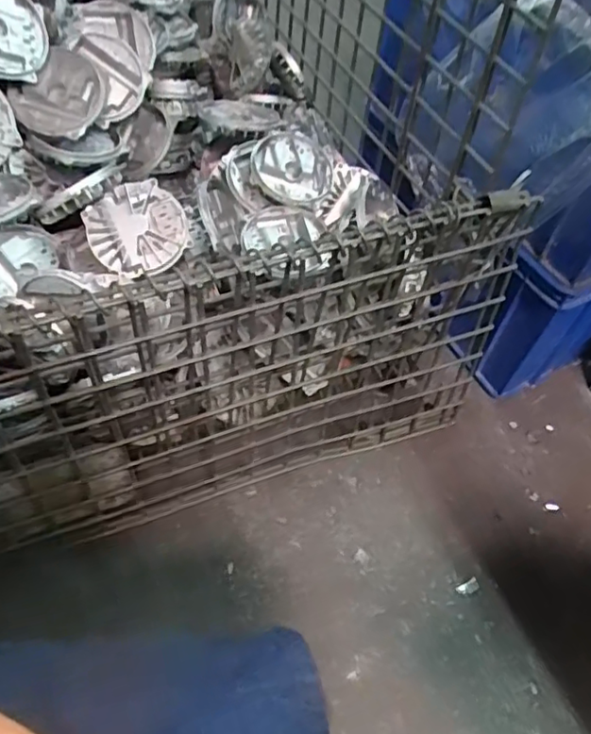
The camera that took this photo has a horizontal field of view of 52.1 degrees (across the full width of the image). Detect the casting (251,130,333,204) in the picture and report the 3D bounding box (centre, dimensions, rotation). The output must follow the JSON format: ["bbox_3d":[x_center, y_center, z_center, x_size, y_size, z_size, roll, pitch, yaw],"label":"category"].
[{"bbox_3d":[-0.006,-0.246,0.755,0.102,0.022,0.097,4,74,-16],"label":"casting"}]

